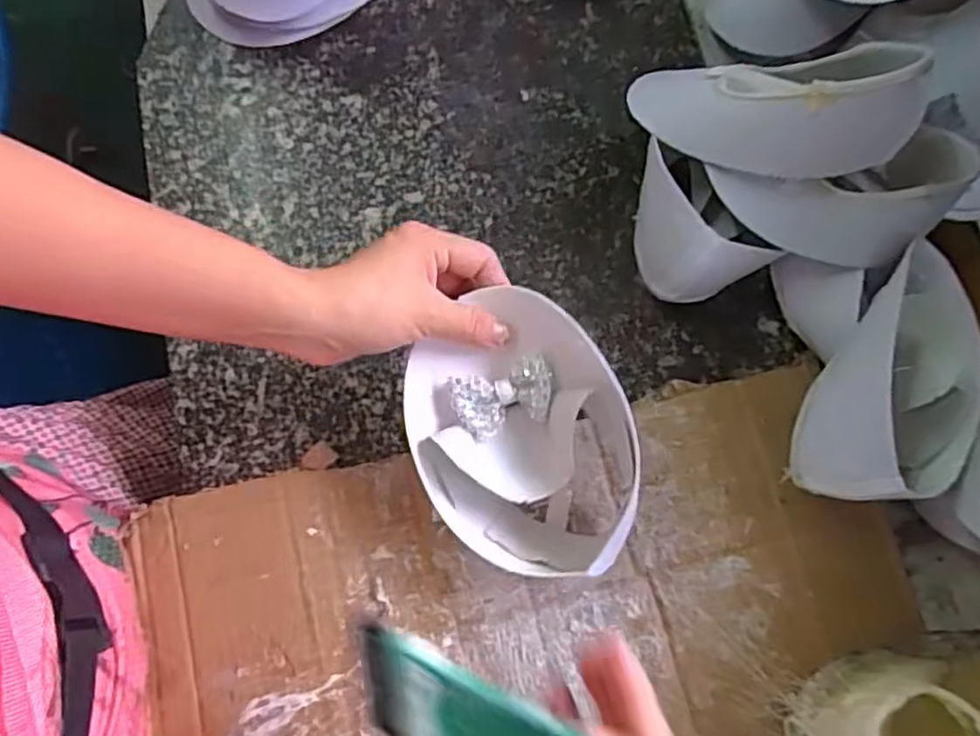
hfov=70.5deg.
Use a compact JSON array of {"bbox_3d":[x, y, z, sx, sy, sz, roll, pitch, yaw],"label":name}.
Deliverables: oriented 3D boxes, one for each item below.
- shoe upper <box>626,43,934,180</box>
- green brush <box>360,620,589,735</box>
[{"bbox_3d":[0.153,-0.150,0.397,0.162,0.055,0.083,16,77,33],"label":"shoe upper"},{"bbox_3d":[0.013,0.133,0.235,0.134,0.005,0.038,26,105,9],"label":"green brush"}]

